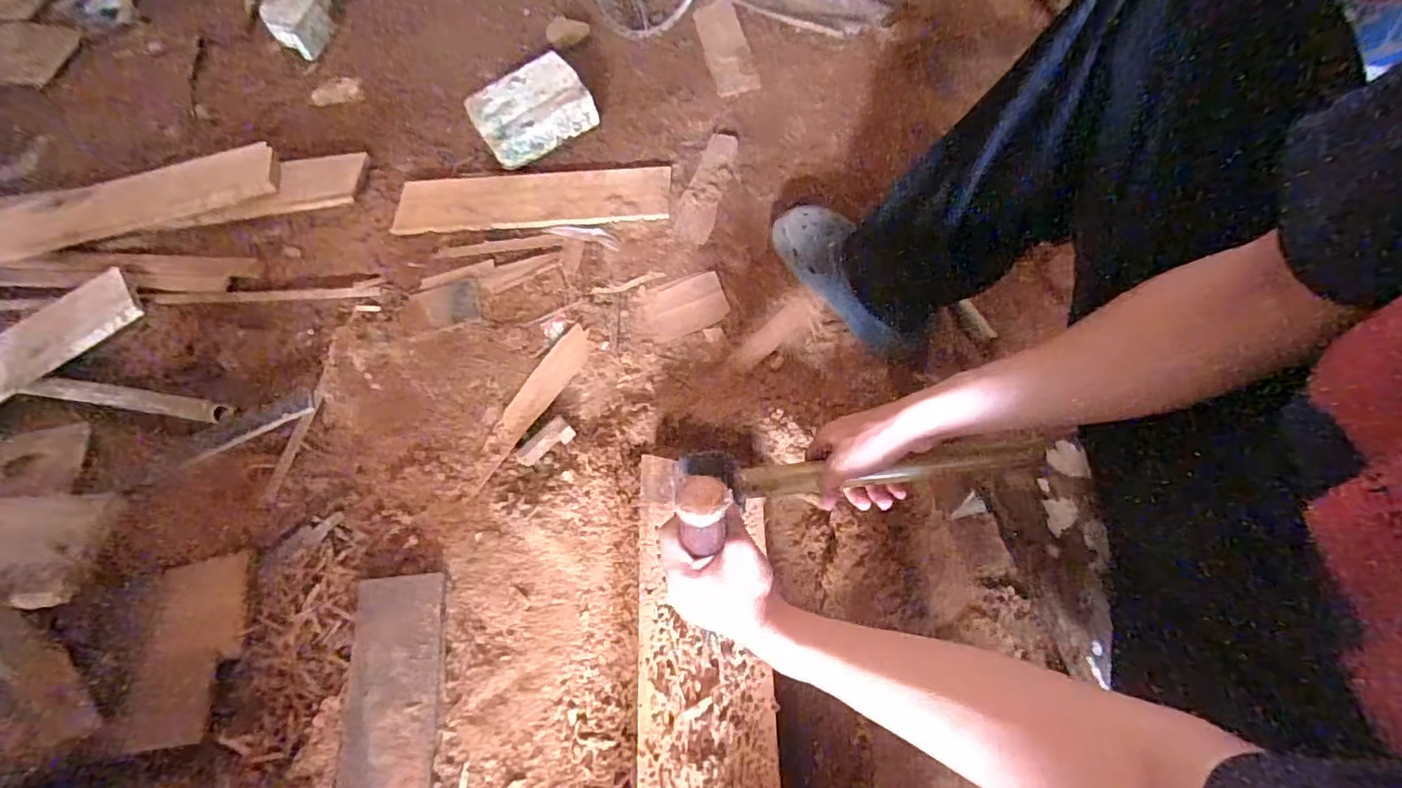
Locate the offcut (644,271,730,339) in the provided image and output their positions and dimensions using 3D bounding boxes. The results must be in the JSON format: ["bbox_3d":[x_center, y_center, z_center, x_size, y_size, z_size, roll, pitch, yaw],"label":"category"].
[{"bbox_3d":[-0.022,-0.118,0.787,0.111,0.008,0.077,-22,64,-8],"label":"offcut"}]

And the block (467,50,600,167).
[{"bbox_3d":[-0.262,-0.435,0.908,0.169,0.072,0.124,-32,66,-12],"label":"block"}]

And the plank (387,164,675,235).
[{"bbox_3d":[-0.248,-0.288,0.873,0.400,0.014,0.104,-1,64,3],"label":"plank"}]

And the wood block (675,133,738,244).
[{"bbox_3d":[0.011,-0.313,0.882,0.053,0.013,0.210,14,65,10],"label":"wood block"}]

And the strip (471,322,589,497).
[{"bbox_3d":[-0.208,0.009,0.734,0.043,0.008,0.231,25,67,15],"label":"strip"}]

